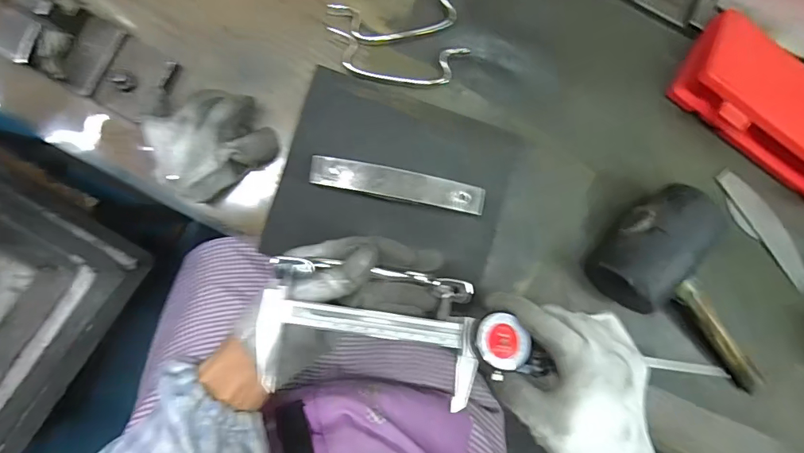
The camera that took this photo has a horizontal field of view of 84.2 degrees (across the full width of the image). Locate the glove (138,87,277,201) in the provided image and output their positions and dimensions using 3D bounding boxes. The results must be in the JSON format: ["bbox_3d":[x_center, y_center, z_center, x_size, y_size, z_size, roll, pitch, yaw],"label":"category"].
[{"bbox_3d":[-0.155,-0.069,0.368,0.087,0.060,0.065,-39,96,-6],"label":"glove"}]

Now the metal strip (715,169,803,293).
[{"bbox_3d":[0.395,0.002,0.480,0.163,0.006,0.038,44,85,-7],"label":"metal strip"}]

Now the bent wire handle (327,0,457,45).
[{"bbox_3d":[-0.001,-0.195,0.414,0.126,0.014,0.039,-12,93,-8],"label":"bent wire handle"}]

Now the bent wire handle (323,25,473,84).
[{"bbox_3d":[-0.005,-0.153,0.410,0.126,0.012,0.037,6,90,-9],"label":"bent wire handle"}]

